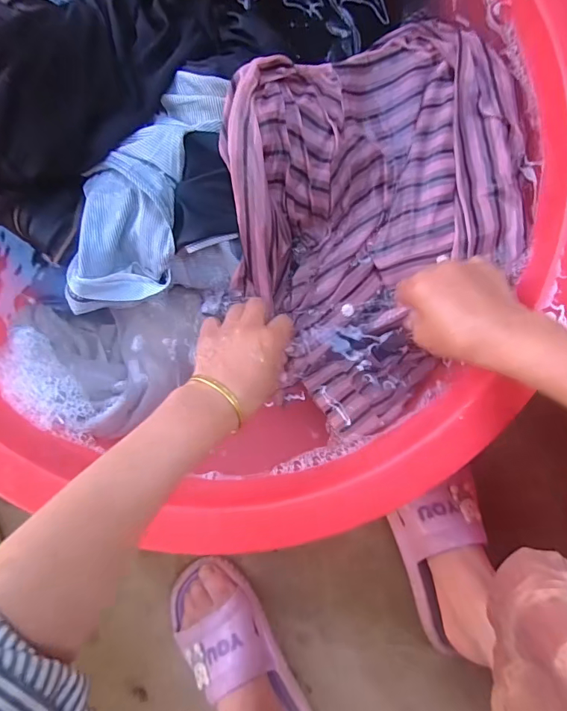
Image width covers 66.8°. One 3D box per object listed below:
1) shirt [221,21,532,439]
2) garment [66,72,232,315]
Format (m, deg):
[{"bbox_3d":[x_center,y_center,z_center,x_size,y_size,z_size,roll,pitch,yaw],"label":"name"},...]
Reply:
[{"bbox_3d":[0.105,-0.121,0.385,0.290,0.082,0.318,0,92,1],"label":"shirt"},{"bbox_3d":[-0.129,-0.140,0.382,0.108,0.056,0.226,26,94,2],"label":"garment"}]

